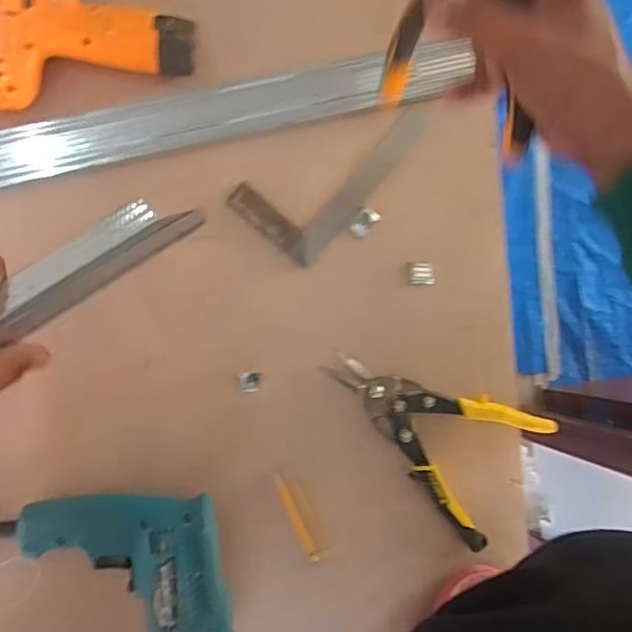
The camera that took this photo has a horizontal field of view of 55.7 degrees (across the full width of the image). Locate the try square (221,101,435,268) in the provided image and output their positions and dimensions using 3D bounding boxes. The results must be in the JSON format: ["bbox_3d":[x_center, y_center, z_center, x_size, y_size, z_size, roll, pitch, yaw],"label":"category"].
[{"bbox_3d":[0.017,-0.152,0.592,0.100,0.011,0.197,41,83,-5],"label":"try square"}]

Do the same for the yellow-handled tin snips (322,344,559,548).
[{"bbox_3d":[0.111,0.107,0.592,0.219,0.028,0.142,36,83,-5],"label":"yellow-handled tin snips"}]

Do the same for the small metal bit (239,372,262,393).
[{"bbox_3d":[-0.064,0.065,0.587,0.021,0.004,0.020,-5,89,-8],"label":"small metal bit"}]

